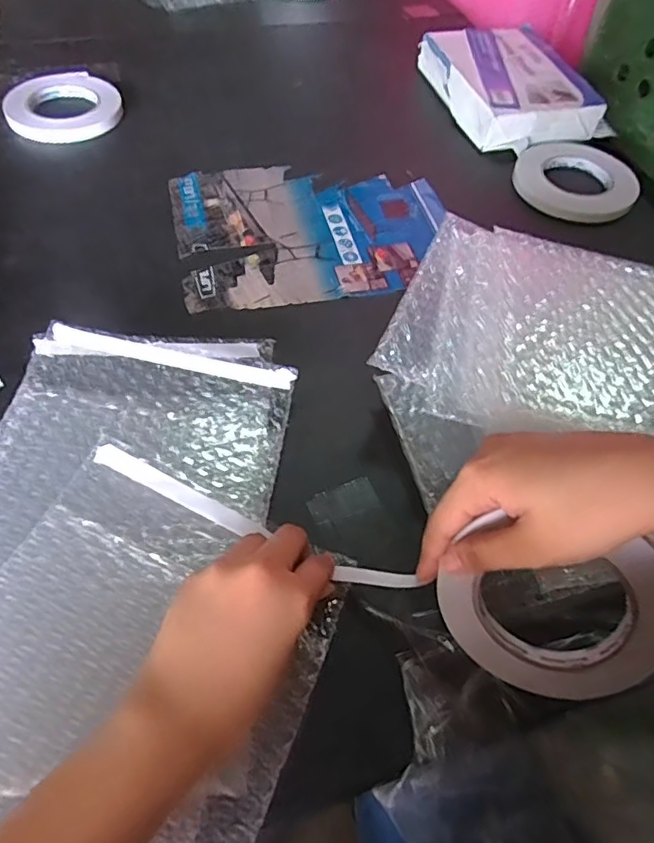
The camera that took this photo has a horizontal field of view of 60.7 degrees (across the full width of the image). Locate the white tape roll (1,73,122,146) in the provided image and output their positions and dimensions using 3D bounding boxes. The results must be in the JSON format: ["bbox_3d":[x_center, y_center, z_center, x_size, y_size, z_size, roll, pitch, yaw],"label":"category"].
[{"bbox_3d":[-0.305,-0.364,0.645,0.123,0.024,0.123,2,55,-2],"label":"white tape roll"}]

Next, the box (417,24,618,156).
[{"bbox_3d":[0.231,-0.426,0.699,0.173,0.042,0.213,-17,58,-15],"label":"box"}]

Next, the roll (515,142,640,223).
[{"bbox_3d":[0.280,-0.273,0.629,0.129,0.027,0.129,2,55,-2],"label":"roll"}]

